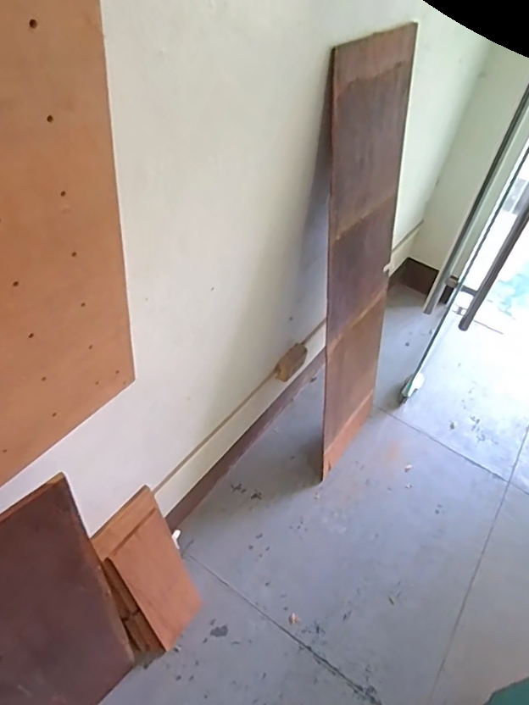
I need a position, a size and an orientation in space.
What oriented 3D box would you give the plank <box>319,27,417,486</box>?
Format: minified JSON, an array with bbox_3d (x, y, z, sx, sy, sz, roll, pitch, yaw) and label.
[{"bbox_3d":[0.279,-0.161,1.445,0.021,1.297,0.396,22,46,28],"label":"plank"}]

